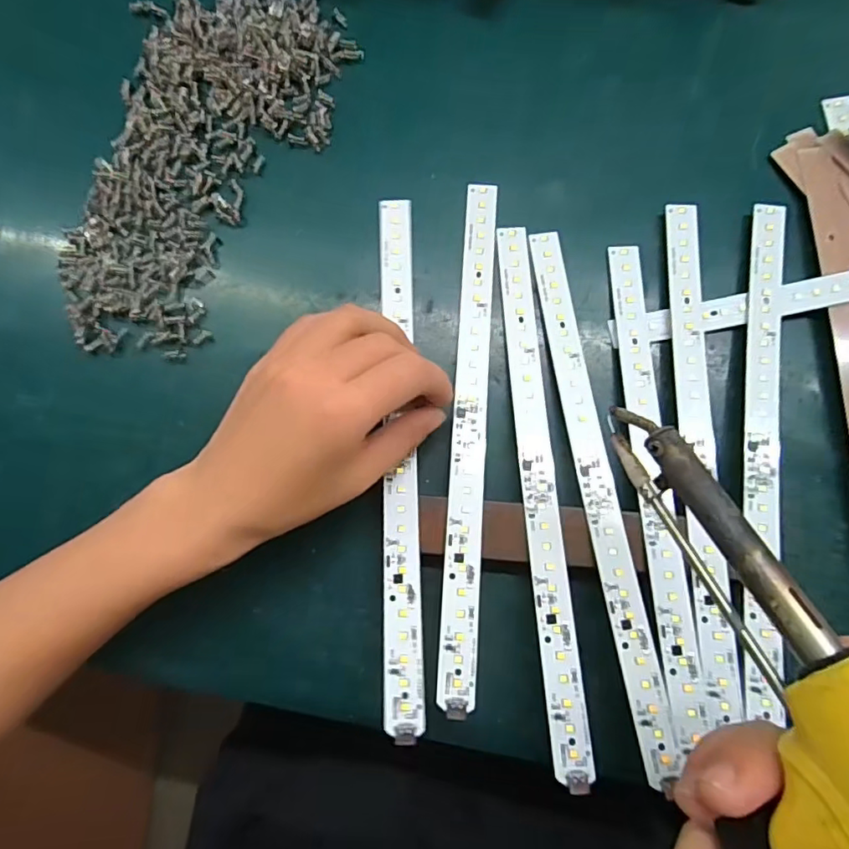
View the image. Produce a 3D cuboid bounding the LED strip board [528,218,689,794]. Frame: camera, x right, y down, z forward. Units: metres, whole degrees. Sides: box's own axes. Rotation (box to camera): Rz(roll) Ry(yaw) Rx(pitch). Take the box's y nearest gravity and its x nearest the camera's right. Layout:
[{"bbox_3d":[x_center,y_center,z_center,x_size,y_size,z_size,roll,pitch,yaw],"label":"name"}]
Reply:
[{"bbox_3d":[0.091,0.023,0.284,0.023,0.009,0.274,-6,72,-5],"label":"LED strip board"}]

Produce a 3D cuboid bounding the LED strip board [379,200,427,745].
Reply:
[{"bbox_3d":[-0.013,0.004,0.287,0.019,0.008,0.282,-2,73,1],"label":"LED strip board"}]

